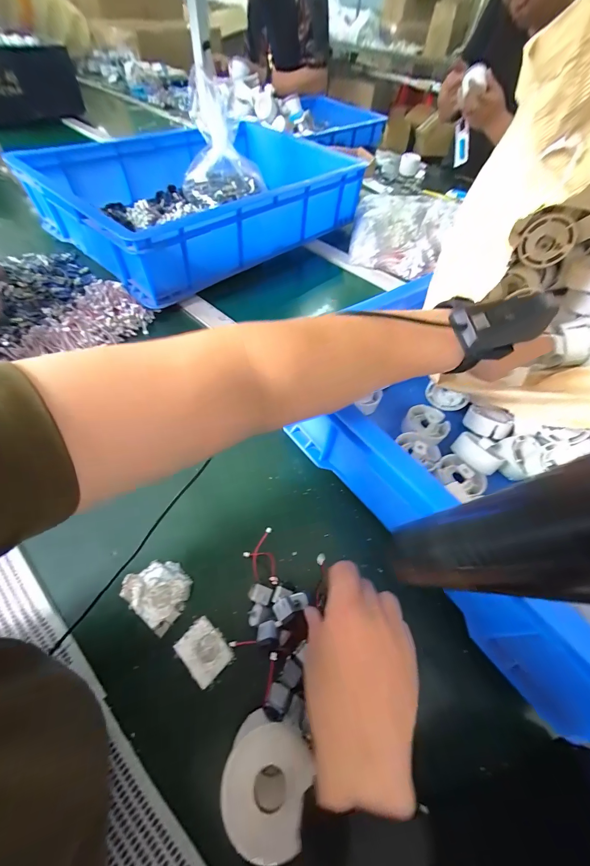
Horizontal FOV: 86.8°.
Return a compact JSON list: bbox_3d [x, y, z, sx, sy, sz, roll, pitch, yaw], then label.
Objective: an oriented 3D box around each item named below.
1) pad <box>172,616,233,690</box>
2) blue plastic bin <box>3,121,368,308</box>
[{"bbox_3d":[-0.086,0.204,0.293,0.048,0.004,0.036,41,63,20],"label":"pad"},{"bbox_3d":[-0.201,-0.525,0.675,0.448,0.126,0.577,40,63,19],"label":"blue plastic bin"}]

